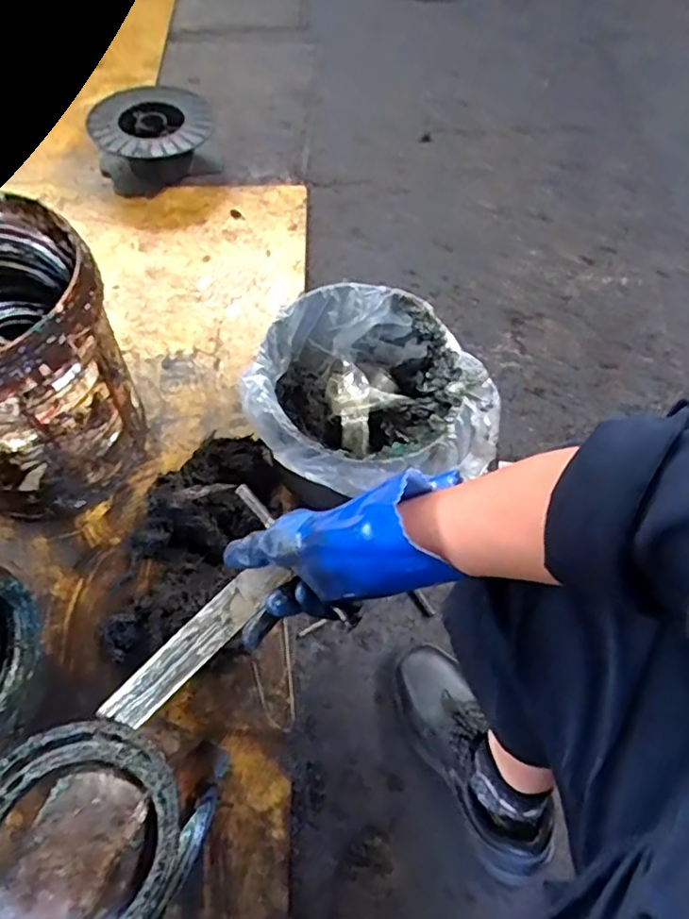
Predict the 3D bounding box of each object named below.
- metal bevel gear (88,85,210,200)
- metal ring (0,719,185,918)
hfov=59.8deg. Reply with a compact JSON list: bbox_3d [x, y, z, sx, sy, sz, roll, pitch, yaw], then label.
[{"bbox_3d":[-0.401,-0.690,1.290,0.267,0.111,0.222,-25,64,-16],"label":"metal bevel gear"},{"bbox_3d":[-0.218,0.296,0.472,0.164,0.038,0.164,1,60,-2],"label":"metal ring"}]

